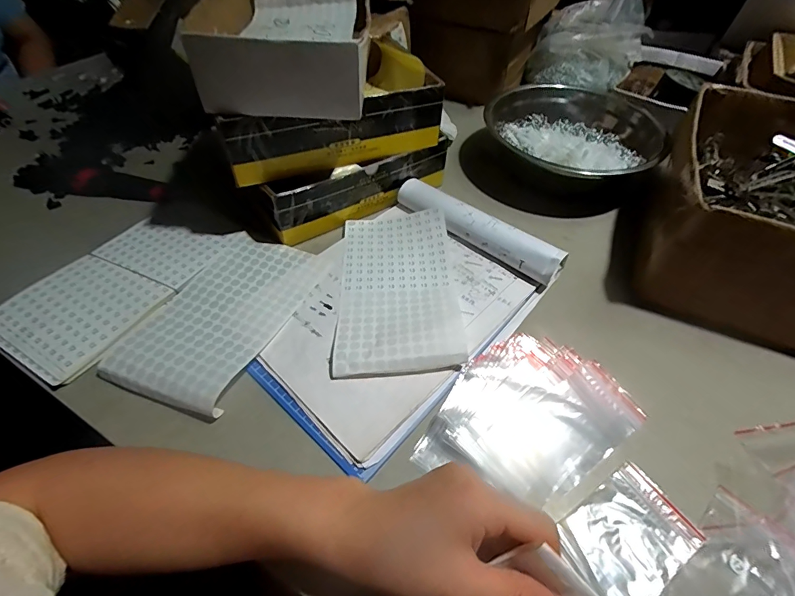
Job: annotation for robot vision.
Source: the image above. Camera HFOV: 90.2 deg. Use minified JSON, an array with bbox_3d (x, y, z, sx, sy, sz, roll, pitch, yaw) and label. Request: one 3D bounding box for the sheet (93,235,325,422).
[{"bbox_3d":[-0.174,0.009,0.402,0.120,0.018,0.204,20,53,13],"label":"sheet"}]

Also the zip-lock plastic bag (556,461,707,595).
[{"bbox_3d":[0.170,0.178,0.295,0.096,0.006,0.067,-26,57,-22],"label":"zip-lock plastic bag"}]

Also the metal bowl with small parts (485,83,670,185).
[{"bbox_3d":[0.246,-0.230,0.577,0.195,0.078,0.208,-11,53,-11],"label":"metal bowl with small parts"}]

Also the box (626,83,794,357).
[{"bbox_3d":[0.439,-0.100,0.452,0.254,0.122,0.299,23,54,15],"label":"box"}]

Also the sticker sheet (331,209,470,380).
[{"bbox_3d":[-0.001,-0.019,0.429,0.127,0.024,0.213,-1,51,-4],"label":"sticker sheet"}]

